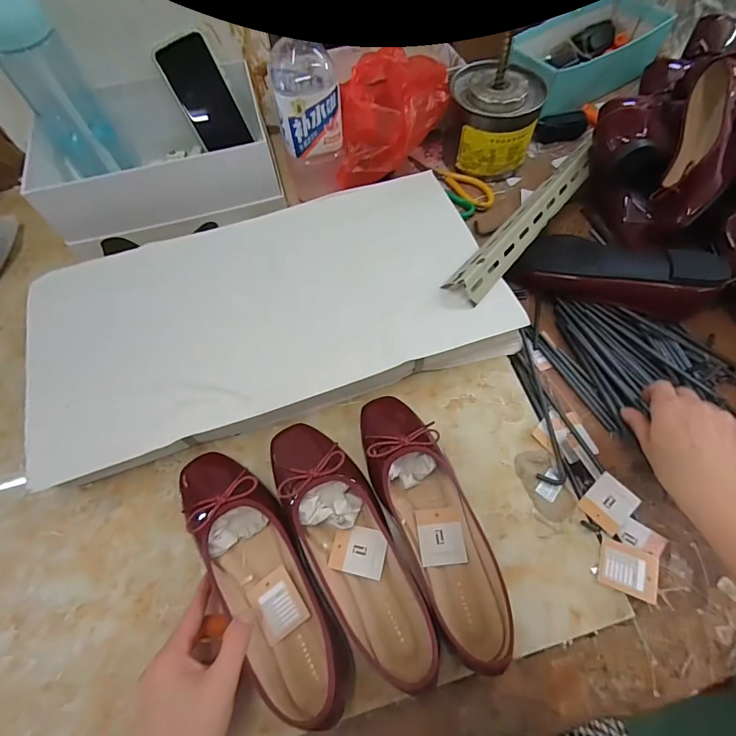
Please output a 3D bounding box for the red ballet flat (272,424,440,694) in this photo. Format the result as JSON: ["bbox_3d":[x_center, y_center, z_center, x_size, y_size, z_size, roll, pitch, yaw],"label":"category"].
[{"bbox_3d":[-0.019,0.157,0.372,0.078,0.059,0.240,-25,66,-10],"label":"red ballet flat"}]

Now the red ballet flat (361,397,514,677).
[{"bbox_3d":[0.064,0.136,0.385,0.084,0.049,0.248,-20,65,-8],"label":"red ballet flat"}]

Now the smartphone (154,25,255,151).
[{"bbox_3d":[-0.232,-0.390,0.579,0.073,0.141,0.009,-21,41,5],"label":"smartphone"}]

